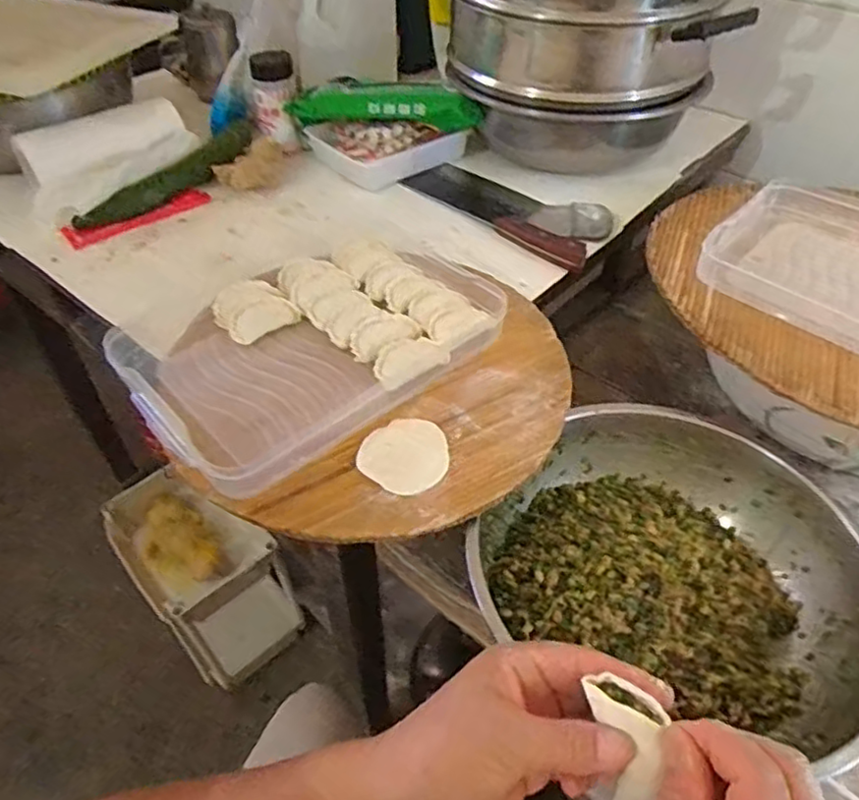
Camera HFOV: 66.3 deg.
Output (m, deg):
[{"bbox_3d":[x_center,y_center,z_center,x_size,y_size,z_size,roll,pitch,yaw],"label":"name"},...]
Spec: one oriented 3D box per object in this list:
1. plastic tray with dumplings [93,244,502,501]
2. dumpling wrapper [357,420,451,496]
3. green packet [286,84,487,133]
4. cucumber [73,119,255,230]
[{"bbox_3d":[-0.099,-0.060,0.601,0.319,0.035,0.211,-34,54,-28],"label":"plastic tray with dumplings"},{"bbox_3d":[-0.017,0.042,0.520,0.068,0.004,0.069,-1,46,1],"label":"dumpling wrapper"},{"bbox_3d":[-0.054,-0.366,0.841,0.243,0.056,0.066,-10,46,-9],"label":"green packet"},{"bbox_3d":[-0.314,-0.278,0.831,0.045,0.041,0.282,26,52,24],"label":"cucumber"}]

